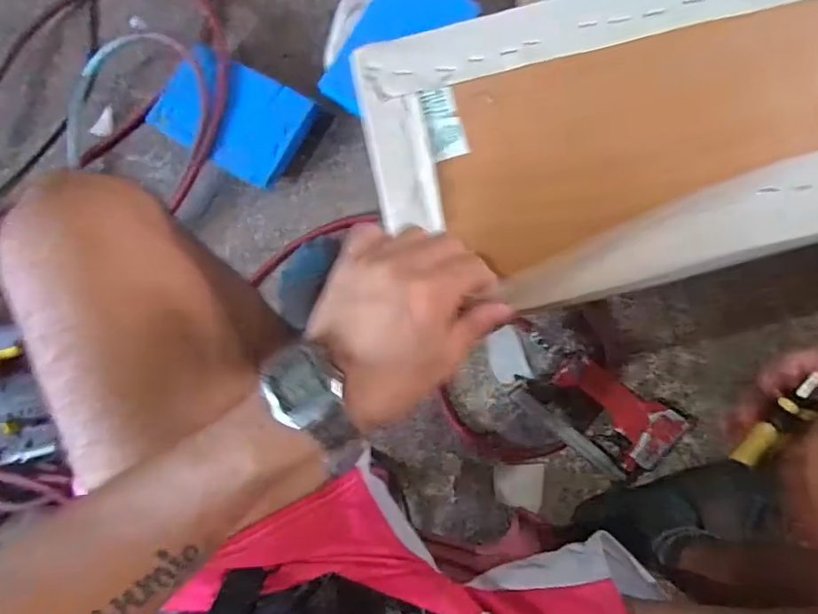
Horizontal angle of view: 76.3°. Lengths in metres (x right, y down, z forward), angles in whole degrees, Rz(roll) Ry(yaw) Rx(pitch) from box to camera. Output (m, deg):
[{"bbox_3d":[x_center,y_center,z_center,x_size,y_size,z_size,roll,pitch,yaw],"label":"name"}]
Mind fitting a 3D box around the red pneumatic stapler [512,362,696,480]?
[{"bbox_3d":[0.240,0.135,0.672,0.193,0.056,0.107,33,87,8],"label":"red pneumatic stapler"}]

